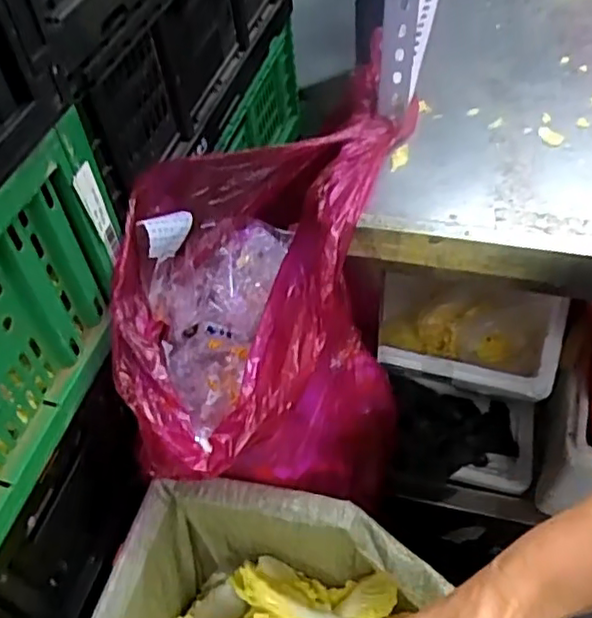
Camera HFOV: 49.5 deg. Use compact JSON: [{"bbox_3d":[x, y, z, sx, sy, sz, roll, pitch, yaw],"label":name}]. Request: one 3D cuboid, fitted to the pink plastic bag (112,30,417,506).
[{"bbox_3d":[-0.024,-0.004,0.696,0.265,0.300,0.376,3,51,7],"label":"pink plastic bag"}]

